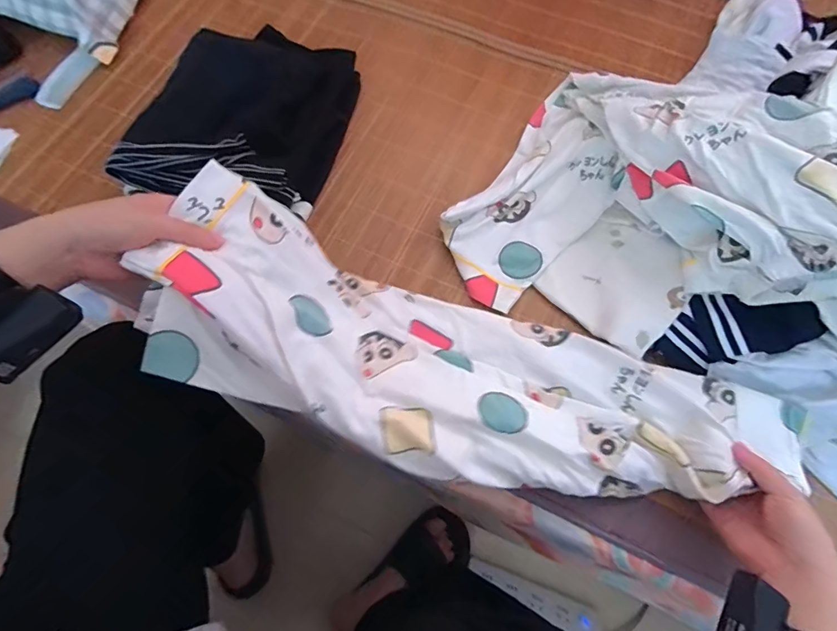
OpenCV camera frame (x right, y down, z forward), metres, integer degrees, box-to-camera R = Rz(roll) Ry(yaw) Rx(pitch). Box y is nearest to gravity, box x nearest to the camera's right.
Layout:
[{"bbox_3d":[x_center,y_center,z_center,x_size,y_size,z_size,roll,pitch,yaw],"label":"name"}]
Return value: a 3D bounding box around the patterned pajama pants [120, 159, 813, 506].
[{"bbox_3d":[0.055,0.061,0.443,0.587,0.124,0.182,19,70,-8],"label":"patterned pajama pants"}]

